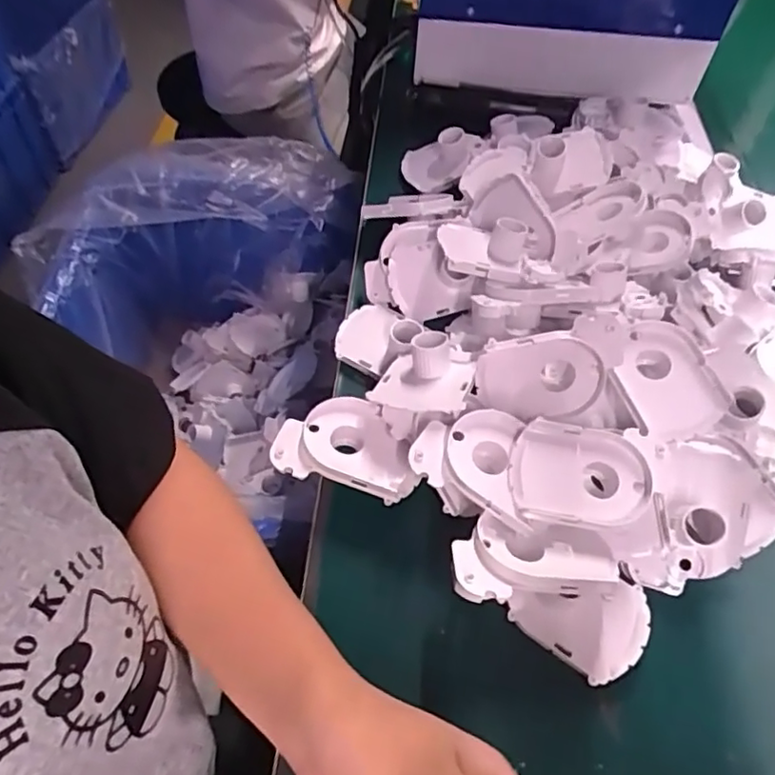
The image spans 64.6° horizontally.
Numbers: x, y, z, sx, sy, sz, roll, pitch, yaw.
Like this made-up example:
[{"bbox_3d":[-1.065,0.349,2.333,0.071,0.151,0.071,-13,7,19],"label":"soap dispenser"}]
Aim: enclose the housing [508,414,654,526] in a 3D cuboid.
[{"bbox_3d":[0.125,0.058,0.396,0.088,0.023,0.064,9,54,4],"label":"housing"}]

